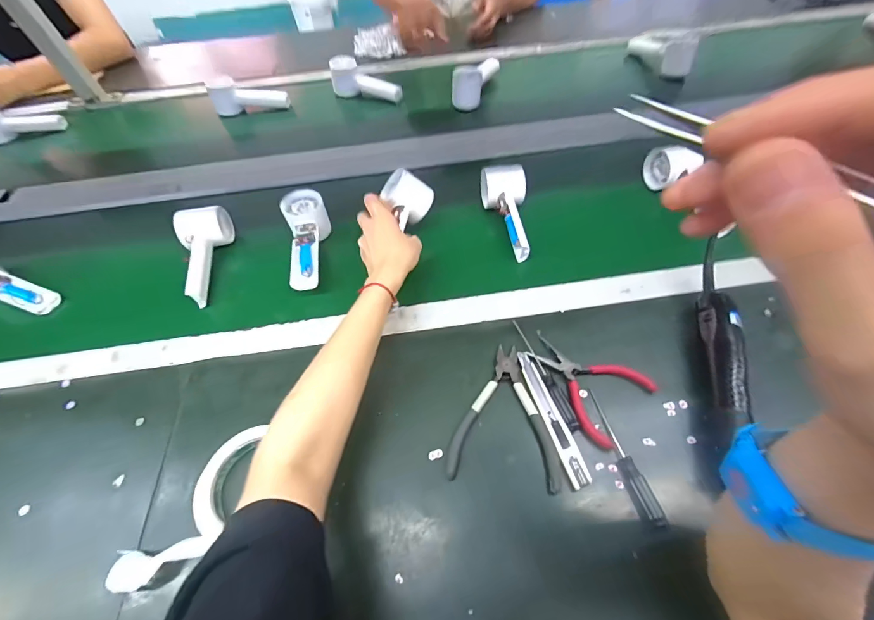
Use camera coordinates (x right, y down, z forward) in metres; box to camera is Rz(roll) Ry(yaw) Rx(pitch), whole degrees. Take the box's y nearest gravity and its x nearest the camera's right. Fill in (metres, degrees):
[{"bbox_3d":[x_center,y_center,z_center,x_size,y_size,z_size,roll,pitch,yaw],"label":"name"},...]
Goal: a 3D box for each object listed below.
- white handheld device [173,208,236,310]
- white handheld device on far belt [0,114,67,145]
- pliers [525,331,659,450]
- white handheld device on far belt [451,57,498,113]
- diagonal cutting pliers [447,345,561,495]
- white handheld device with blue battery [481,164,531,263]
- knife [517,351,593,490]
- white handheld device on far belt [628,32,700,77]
[{"bbox_3d":[-0.329,-0.075,0.522,0.059,0.048,0.150,-8,65,-6],"label":"white handheld device"},{"bbox_3d":[-0.885,-0.394,0.780,0.165,0.059,0.055,-7,56,1],"label":"white handheld device on far belt"},{"bbox_3d":[0.155,0.072,0.399,0.123,0.012,0.090,38,67,26],"label":"pliers"},{"bbox_3d":[0.077,-0.478,0.769,0.064,0.060,0.157,15,59,15],"label":"white handheld device on far belt"},{"bbox_3d":[0.074,0.103,0.386,0.104,0.014,0.142,7,57,10],"label":"diagonal cutting pliers"},{"bbox_3d":[0.109,-0.139,0.542,0.057,0.047,0.149,-10,68,-7],"label":"white handheld device with blue battery"},{"bbox_3d":[0.114,0.104,0.377,0.020,0.005,0.141,-17,56,-6],"label":"knife"},{"bbox_3d":[0.478,-0.551,0.788,0.052,0.070,0.169,-13,56,-3],"label":"white handheld device on far belt"}]

